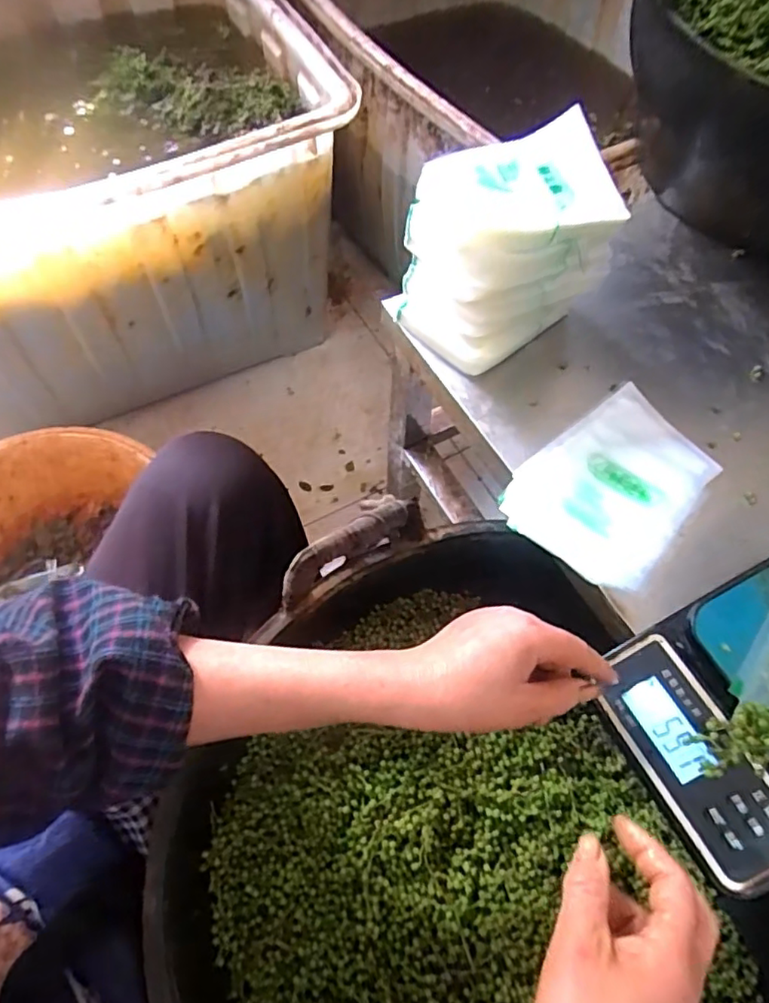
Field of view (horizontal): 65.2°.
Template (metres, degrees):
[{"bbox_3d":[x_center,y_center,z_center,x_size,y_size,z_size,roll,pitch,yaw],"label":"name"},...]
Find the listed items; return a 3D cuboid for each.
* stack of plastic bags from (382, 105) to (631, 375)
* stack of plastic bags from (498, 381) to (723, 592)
[{"bbox_3d":[0.101,-0.212,0.523,0.153,0.151,0.117,-25,65,-15],"label":"stack of plastic bags"},{"bbox_3d":[0.185,-0.013,0.490,0.121,0.020,0.172,38,66,17],"label":"stack of plastic bags"}]

